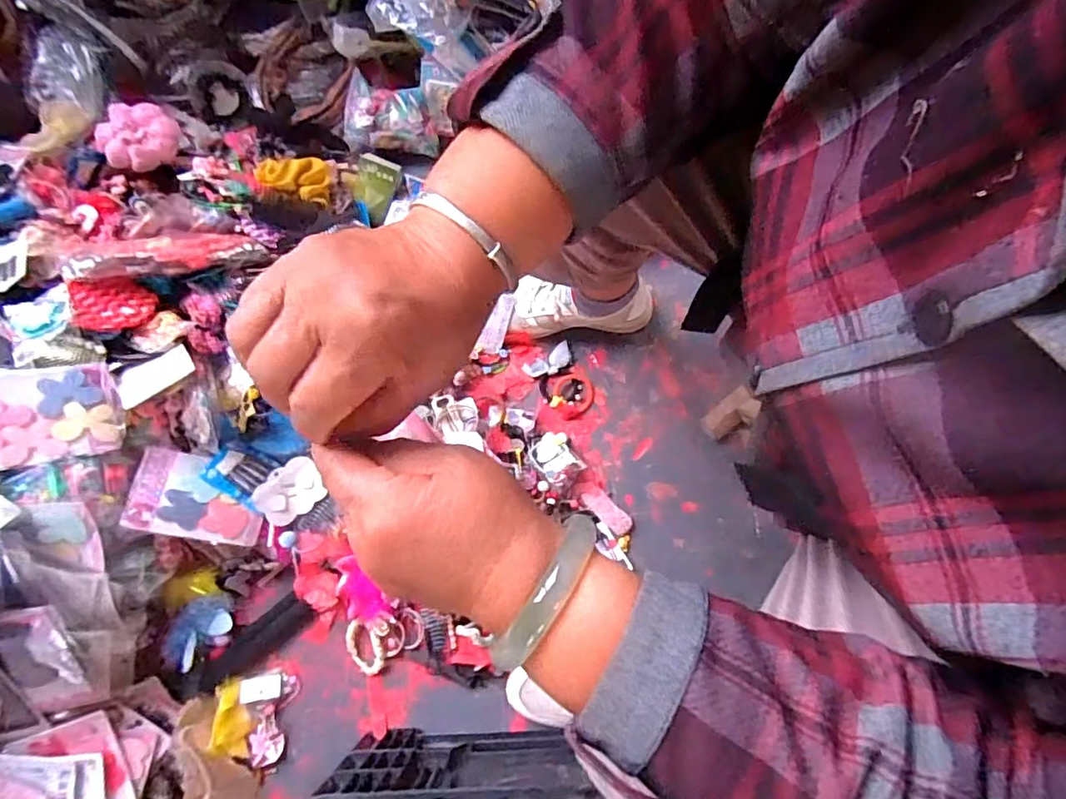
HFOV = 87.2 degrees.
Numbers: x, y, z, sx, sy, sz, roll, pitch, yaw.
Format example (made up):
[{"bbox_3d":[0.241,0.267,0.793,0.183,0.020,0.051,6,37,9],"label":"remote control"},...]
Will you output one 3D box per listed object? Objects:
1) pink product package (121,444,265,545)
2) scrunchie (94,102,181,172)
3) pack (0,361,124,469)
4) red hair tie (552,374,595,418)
[{"bbox_3d":[-0.394,0.116,0.666,0.139,0.008,0.092,19,69,-29],"label":"pink product package"},{"bbox_3d":[-0.537,-0.358,0.751,0.087,0.040,0.095,0,79,0],"label":"scrunchie"},{"bbox_3d":[-0.520,0.016,0.586,0.141,0.010,0.099,-7,93,-25],"label":"pack"},{"bbox_3d":[0.056,-0.006,0.768,0.057,0.007,0.059,0,79,0],"label":"red hair tie"}]

